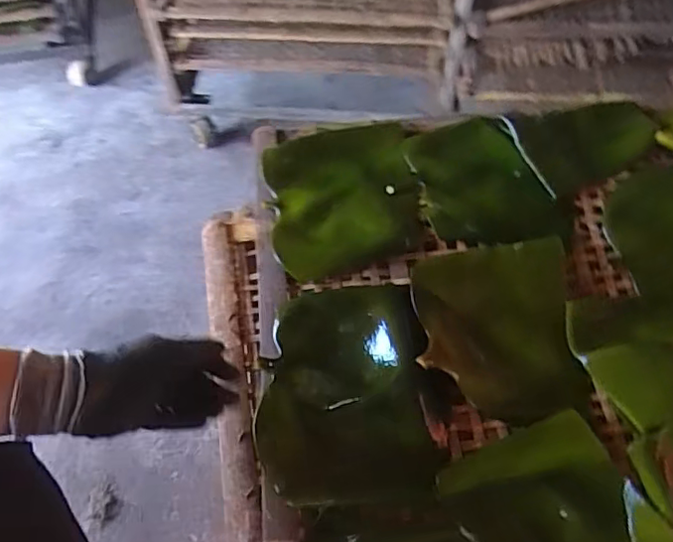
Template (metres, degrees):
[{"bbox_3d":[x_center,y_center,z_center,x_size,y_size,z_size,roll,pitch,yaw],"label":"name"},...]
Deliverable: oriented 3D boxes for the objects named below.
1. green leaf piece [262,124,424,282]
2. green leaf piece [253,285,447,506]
[{"bbox_3d":[0.007,-0.091,0.713,0.181,0.038,0.210,-9,54,-5],"label":"green leaf piece"},{"bbox_3d":[0.006,0.126,0.597,0.174,0.062,0.226,-3,54,0],"label":"green leaf piece"}]

